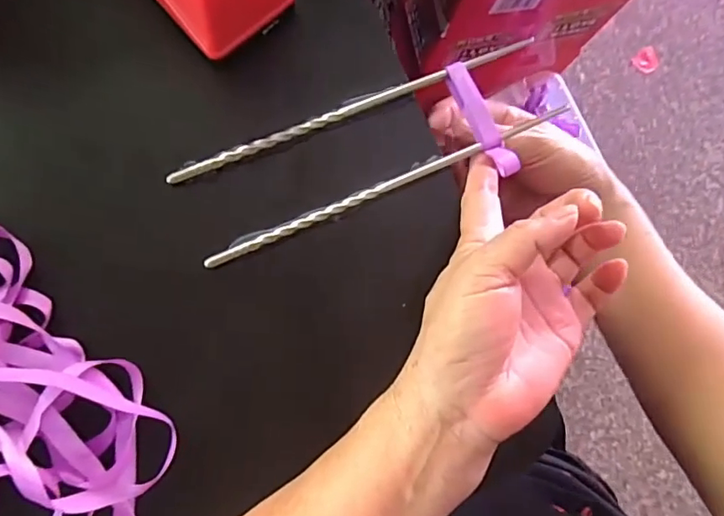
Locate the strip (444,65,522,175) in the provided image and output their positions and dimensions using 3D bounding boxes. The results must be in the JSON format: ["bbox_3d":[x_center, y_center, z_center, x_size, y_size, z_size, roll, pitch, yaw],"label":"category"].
[{"bbox_3d":[0.067,-0.080,0.304,0.012,0.008,0.070,-23,82,-8],"label":"strip"}]

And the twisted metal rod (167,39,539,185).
[{"bbox_3d":[-0.004,-0.084,0.301,0.214,0.006,0.007,-23,86,-6],"label":"twisted metal rod"}]

